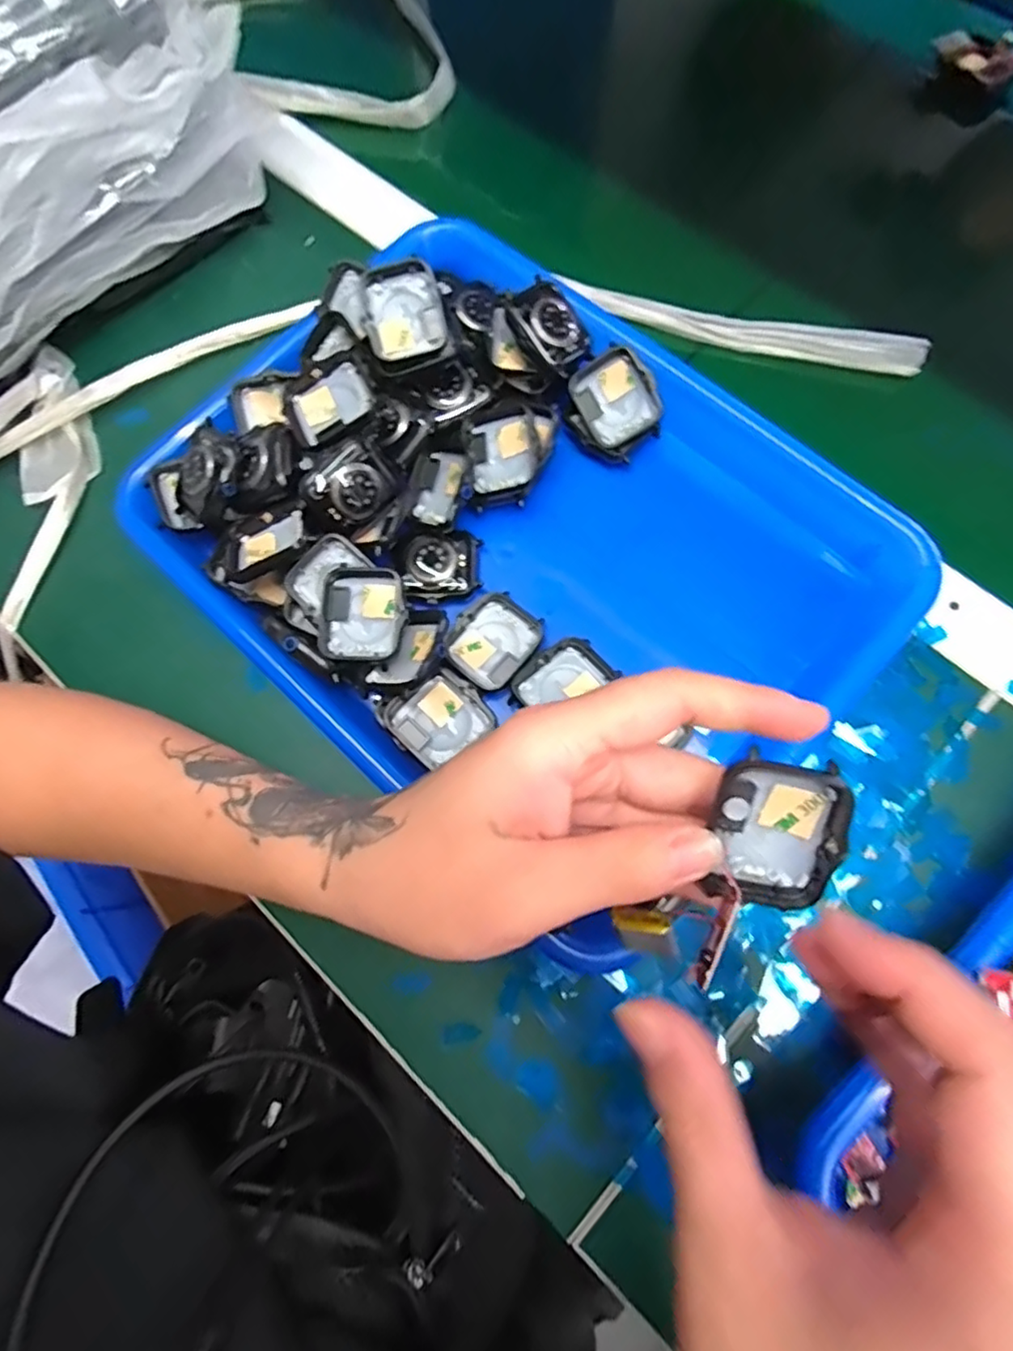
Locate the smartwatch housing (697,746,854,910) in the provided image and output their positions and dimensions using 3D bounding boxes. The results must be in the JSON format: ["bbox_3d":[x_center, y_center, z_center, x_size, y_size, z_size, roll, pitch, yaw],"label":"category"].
[{"bbox_3d":[0.080,0.047,0.181,0.036,0.010,0.047,9,106,0],"label":"smartwatch housing"}]

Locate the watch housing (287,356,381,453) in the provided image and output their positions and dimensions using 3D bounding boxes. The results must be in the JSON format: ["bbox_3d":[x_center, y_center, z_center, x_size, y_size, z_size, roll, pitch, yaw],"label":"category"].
[{"bbox_3d":[-0.081,-0.127,0.286,0.040,0.009,0.038,-26,75,-4],"label":"watch housing"}]

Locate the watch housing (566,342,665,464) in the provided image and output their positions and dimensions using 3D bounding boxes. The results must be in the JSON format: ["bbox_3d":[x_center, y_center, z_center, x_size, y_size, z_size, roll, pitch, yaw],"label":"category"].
[{"bbox_3d":[0.055,-0.138,0.313,0.044,0.011,0.049,-39,90,19],"label":"watch housing"}]

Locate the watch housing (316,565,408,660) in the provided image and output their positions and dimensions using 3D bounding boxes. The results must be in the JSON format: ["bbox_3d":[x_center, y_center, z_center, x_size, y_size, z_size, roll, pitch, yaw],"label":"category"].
[{"bbox_3d":[-0.067,-0.028,0.278,0.040,0.011,0.041,0,75,3],"label":"watch housing"}]

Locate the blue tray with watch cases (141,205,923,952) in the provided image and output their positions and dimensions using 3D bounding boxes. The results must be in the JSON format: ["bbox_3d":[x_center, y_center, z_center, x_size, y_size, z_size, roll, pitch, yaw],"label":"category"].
[{"bbox_3d":[0.000,-0.070,0.280,0.317,0.071,0.242,42,81,13],"label":"blue tray with watch cases"}]

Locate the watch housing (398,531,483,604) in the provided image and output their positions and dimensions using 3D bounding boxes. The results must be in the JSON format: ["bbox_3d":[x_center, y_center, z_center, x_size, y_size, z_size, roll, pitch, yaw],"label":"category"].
[{"bbox_3d":[-0.033,-0.055,0.304,0.039,0.007,0.034,-8,74,1],"label":"watch housing"}]

